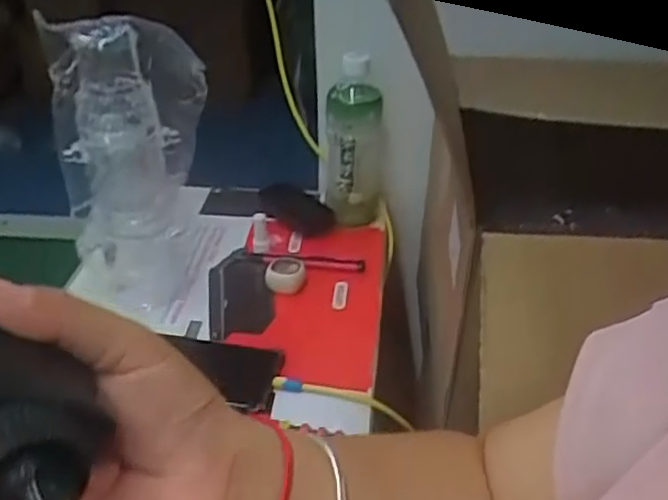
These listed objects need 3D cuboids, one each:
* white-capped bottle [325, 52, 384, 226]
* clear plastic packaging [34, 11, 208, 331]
[{"bbox_3d":[0.025,-0.125,0.809,0.068,0.189,0.065,1,33,2],"label":"white-capped bottle"},{"bbox_3d":[-0.181,-0.068,0.651,0.130,0.278,0.075,-11,34,-16],"label":"clear plastic packaging"}]

